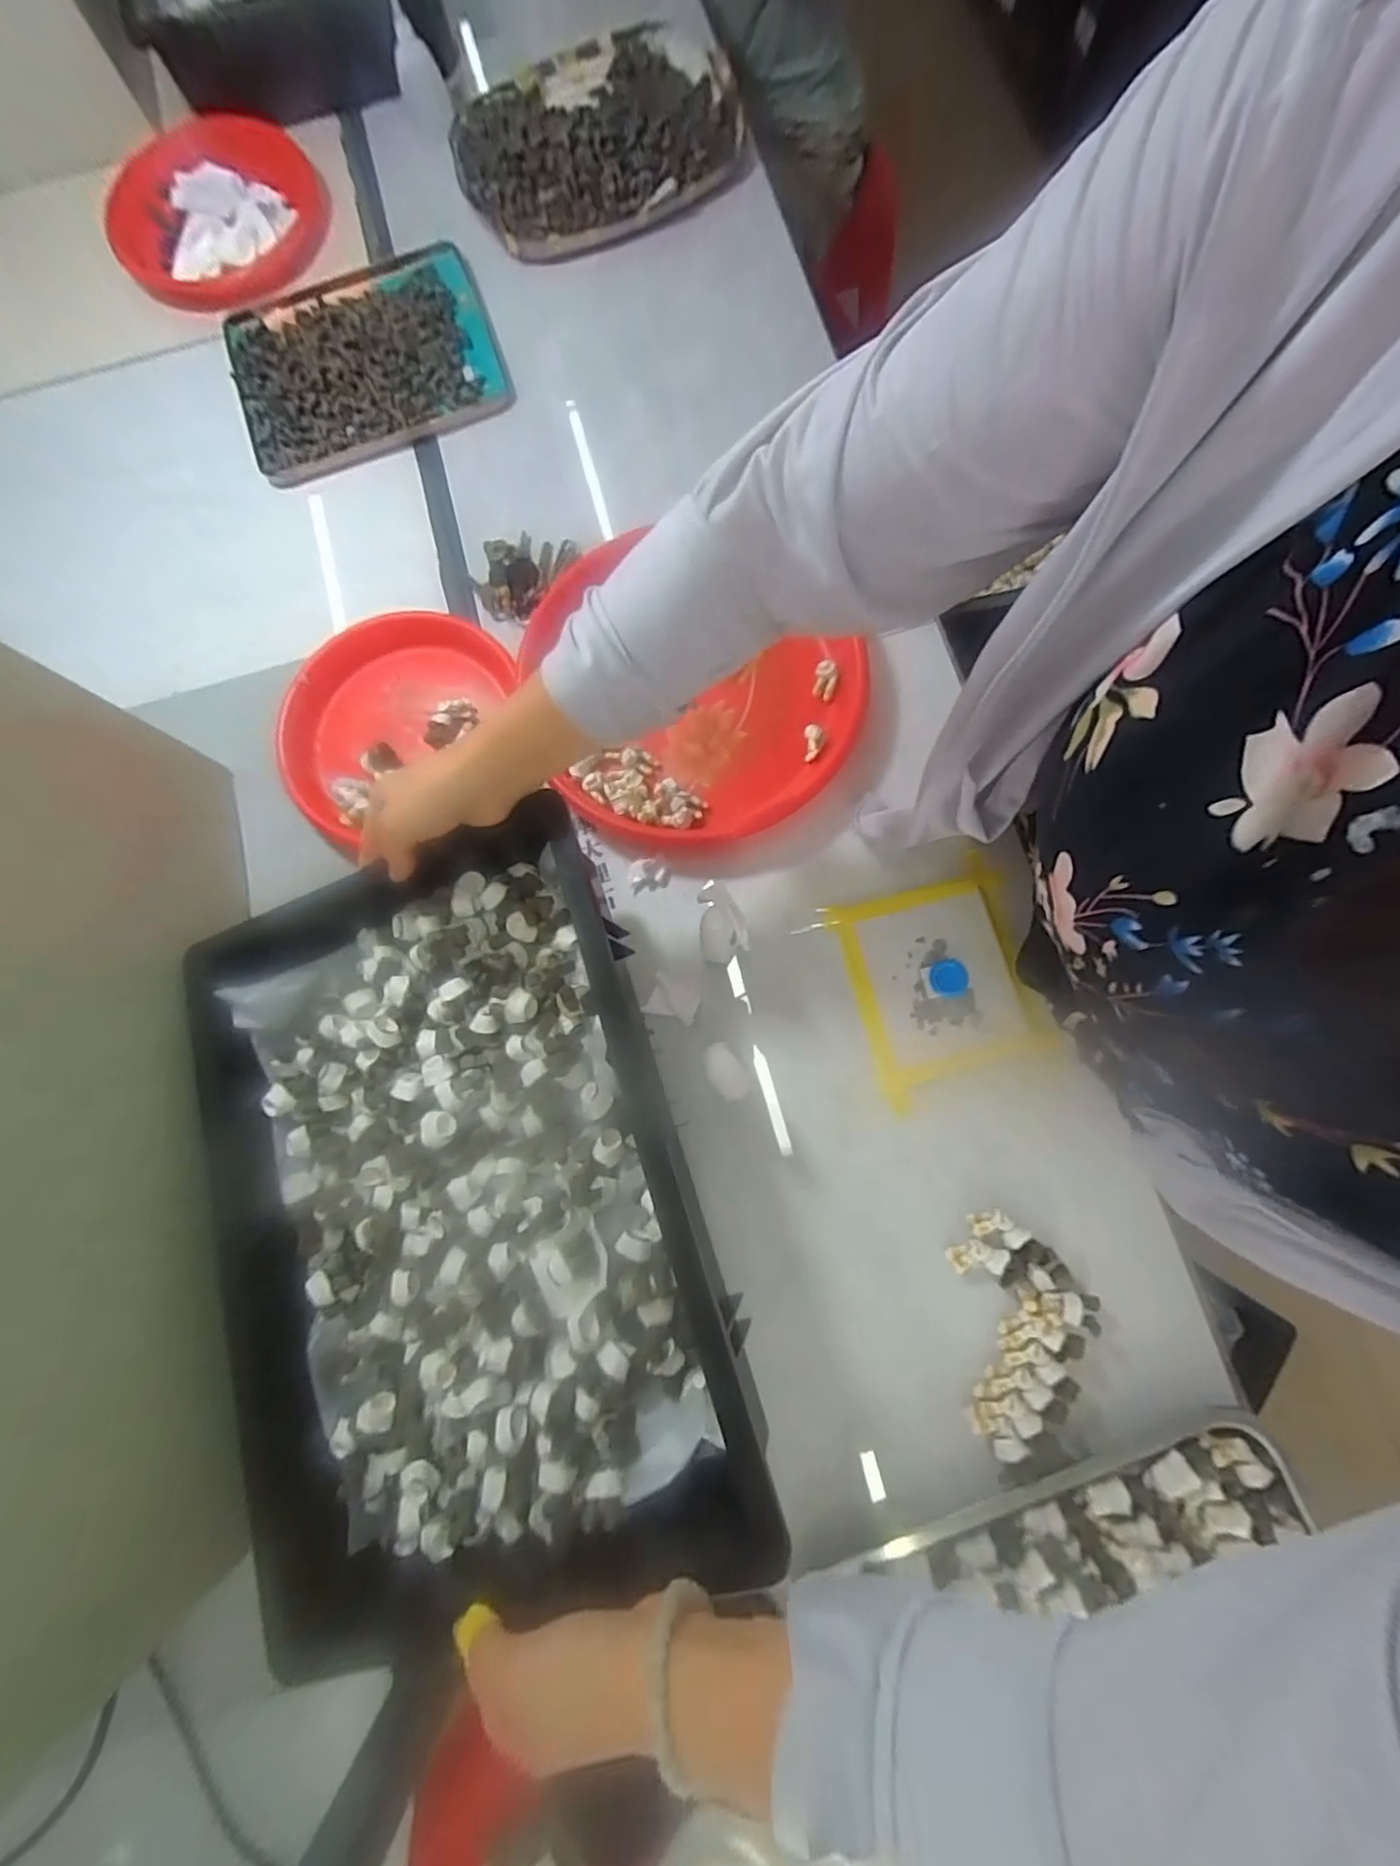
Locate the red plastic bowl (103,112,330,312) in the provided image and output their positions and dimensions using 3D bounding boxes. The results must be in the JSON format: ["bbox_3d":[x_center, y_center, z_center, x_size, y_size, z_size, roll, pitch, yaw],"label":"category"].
[{"bbox_3d":[-0.507,-0.768,0.677,0.208,0.042,0.231,-12,77,-2],"label":"red plastic bowl"}]

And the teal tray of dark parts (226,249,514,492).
[{"bbox_3d":[-0.345,-0.588,0.657,0.261,0.032,0.226,-20,78,-4],"label":"teal tray of dark parts"}]

